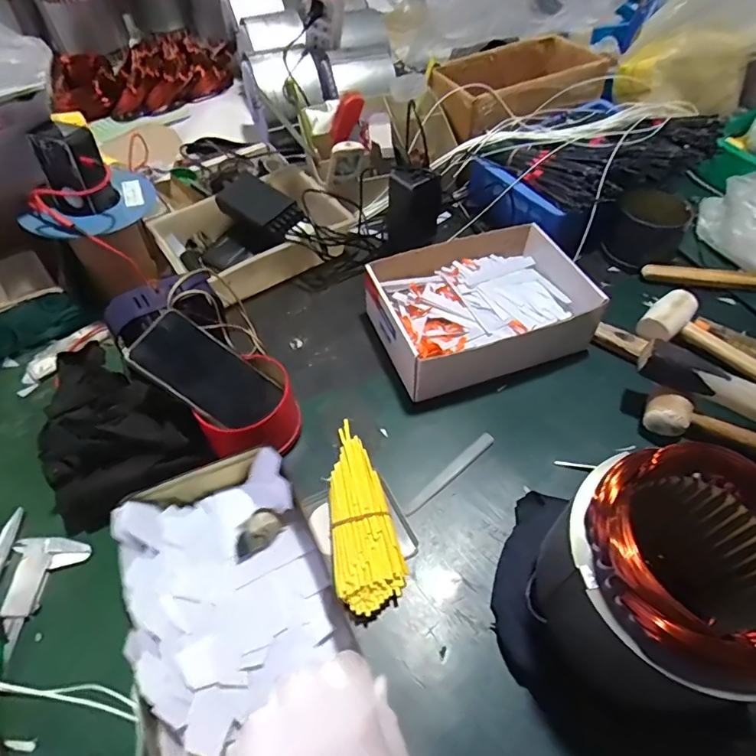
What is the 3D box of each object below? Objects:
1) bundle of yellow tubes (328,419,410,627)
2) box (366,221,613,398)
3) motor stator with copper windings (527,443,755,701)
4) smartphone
[{"bbox_3d":[-0.016,0.129,0.483,0.061,0.029,0.194,-8,52,-5],"label":"bundle of yellow tubes"},{"bbox_3d":[0.122,-0.088,0.616,0.253,0.079,0.190,-19,54,-14],"label":"box"},{"bbox_3d":[0.194,0.138,0.347,0.131,0.143,0.138,20,56,15],"label":"motor stator with copper windings"},{"bbox_3d":[-0.173,-0.003,0.507,0.146,0.012,0.078,42,51,-18],"label":"smartphone"}]

